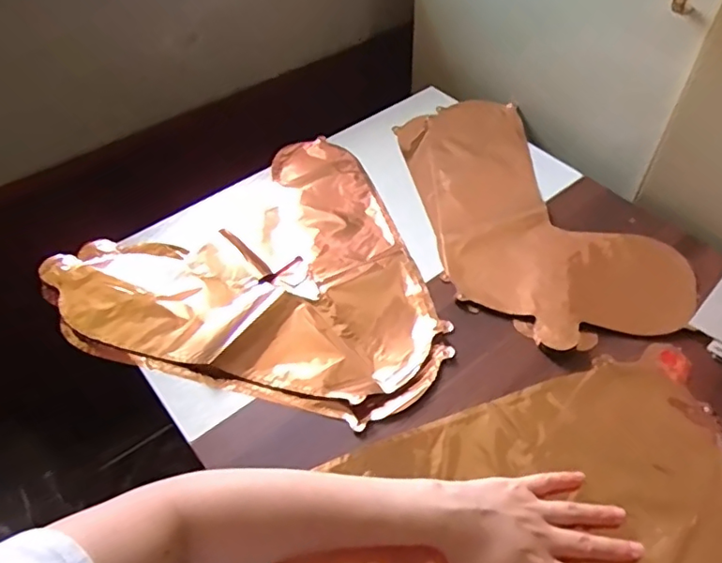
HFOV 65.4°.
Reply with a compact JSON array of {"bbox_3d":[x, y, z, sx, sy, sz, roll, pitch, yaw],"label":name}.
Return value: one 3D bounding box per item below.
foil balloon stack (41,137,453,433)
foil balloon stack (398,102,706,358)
[{"bbox_3d":[-0.095,-0.042,0.640,0.408,0.017,0.356,14,51,12],"label":"foil balloon stack"},{"bbox_3d":[0.200,-0.104,0.692,0.246,0.010,0.427,-11,50,-6],"label":"foil balloon stack"}]

